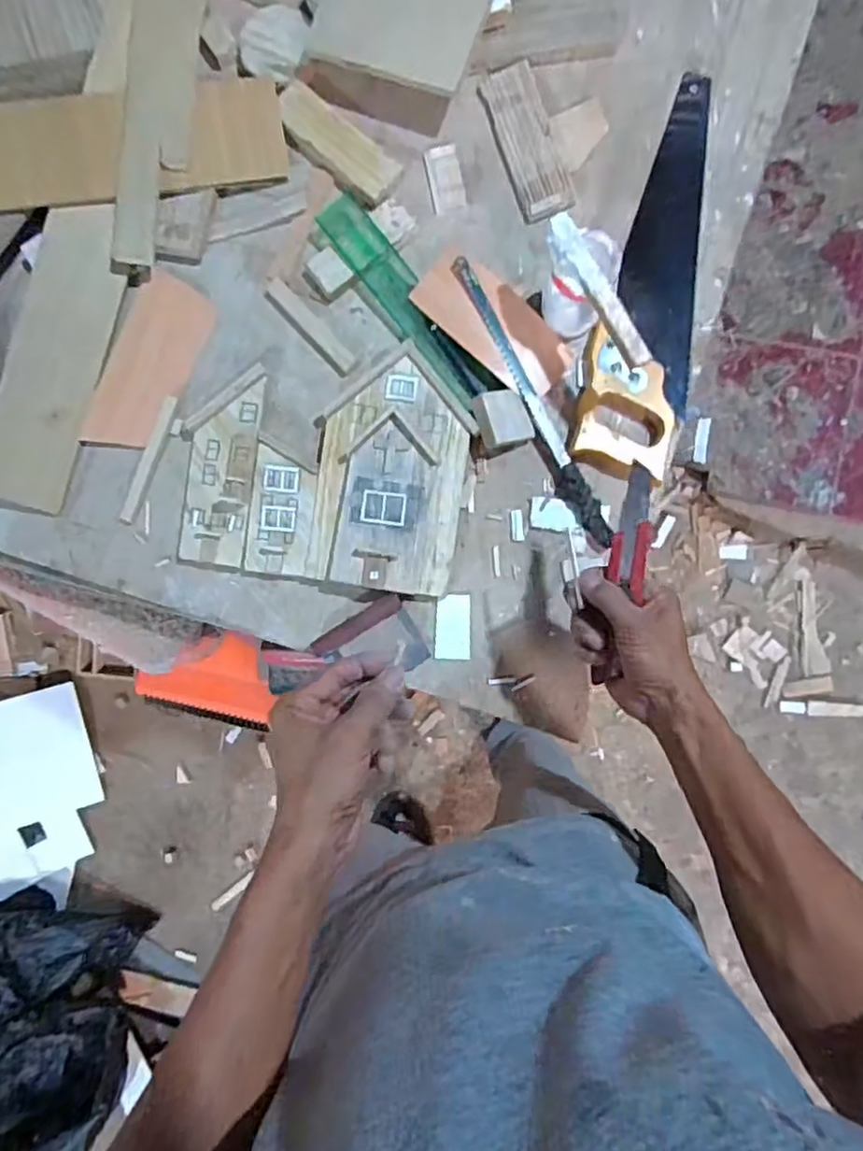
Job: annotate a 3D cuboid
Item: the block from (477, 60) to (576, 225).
[{"bbox_3d":[0.096,-0.437,0.658,0.054,0.015,0.160,-18,86,4],"label":"block"}]

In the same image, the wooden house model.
[{"bbox_3d":[-0.108,-0.111,0.644,0.274,0.029,0.226,8,88,5],"label":"wooden house model"}]

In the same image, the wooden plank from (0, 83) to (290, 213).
[{"bbox_3d":[-0.366,-0.412,0.638,0.436,0.019,0.092,-13,103,-8],"label":"wooden plank"}]

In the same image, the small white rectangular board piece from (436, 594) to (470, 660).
[{"bbox_3d":[0.022,0.052,0.651,0.034,0.007,0.064,1,87,5],"label":"small white rectangular board piece"}]

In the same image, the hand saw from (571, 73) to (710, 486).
[{"bbox_3d":[0.220,-0.298,0.644,0.099,0.025,0.412,10,88,5],"label":"hand saw"}]

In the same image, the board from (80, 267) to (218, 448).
[{"bbox_3d":[-0.291,-0.217,0.675,0.085,0.010,0.186,21,89,6],"label":"board"}]

